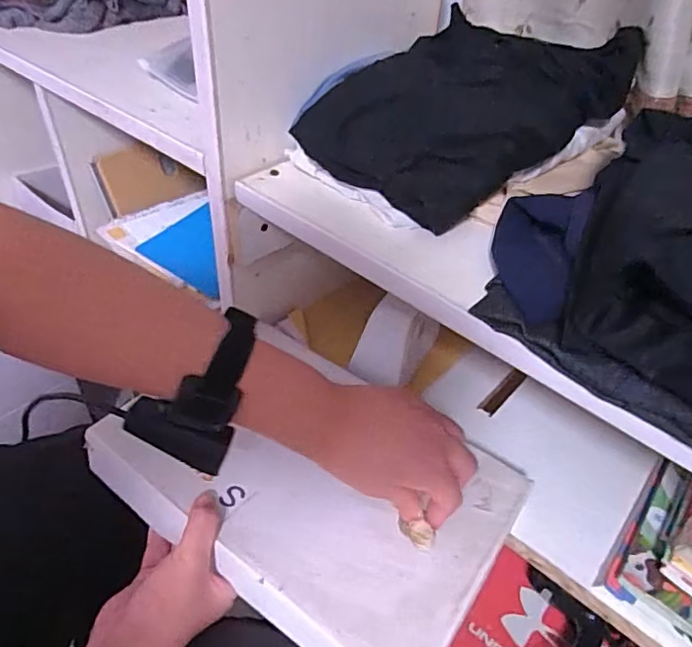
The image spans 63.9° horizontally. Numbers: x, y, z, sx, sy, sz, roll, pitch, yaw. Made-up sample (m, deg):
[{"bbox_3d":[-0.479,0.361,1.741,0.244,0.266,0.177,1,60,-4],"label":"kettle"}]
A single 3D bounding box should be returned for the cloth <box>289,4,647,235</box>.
[{"bbox_3d":[0.096,-0.186,0.458,0.259,0.053,0.174,-41,69,-16],"label":"cloth"}]

